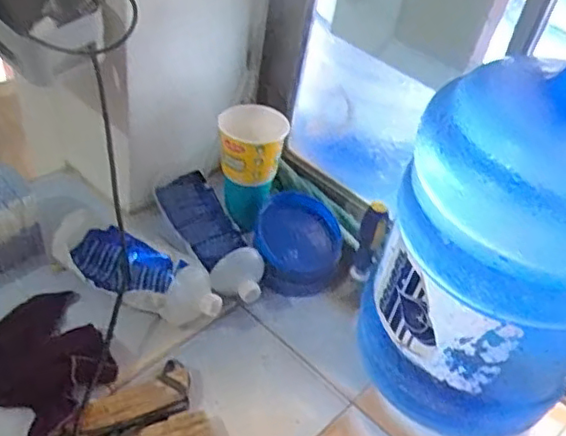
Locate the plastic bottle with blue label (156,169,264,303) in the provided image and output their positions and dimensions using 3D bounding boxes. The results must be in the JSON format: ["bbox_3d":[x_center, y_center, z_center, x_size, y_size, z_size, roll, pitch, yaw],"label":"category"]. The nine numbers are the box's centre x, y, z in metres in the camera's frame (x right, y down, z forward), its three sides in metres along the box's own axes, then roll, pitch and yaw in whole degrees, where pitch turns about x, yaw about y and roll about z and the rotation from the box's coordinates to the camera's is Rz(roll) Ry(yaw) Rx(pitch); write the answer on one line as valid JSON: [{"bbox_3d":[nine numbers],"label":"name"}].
[{"bbox_3d":[-0.105,0.026,0.896,0.088,0.073,0.248,-14,48,-25],"label":"plastic bottle with blue label"}]

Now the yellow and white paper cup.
[{"bbox_3d":[-0.046,-0.107,0.888,0.097,0.076,0.103,1,44,-10],"label":"yellow and white paper cup"}]

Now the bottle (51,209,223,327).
[{"bbox_3d":[-0.189,0.067,0.825,0.243,0.073,0.108,31,46,19],"label":"bottle"}]

